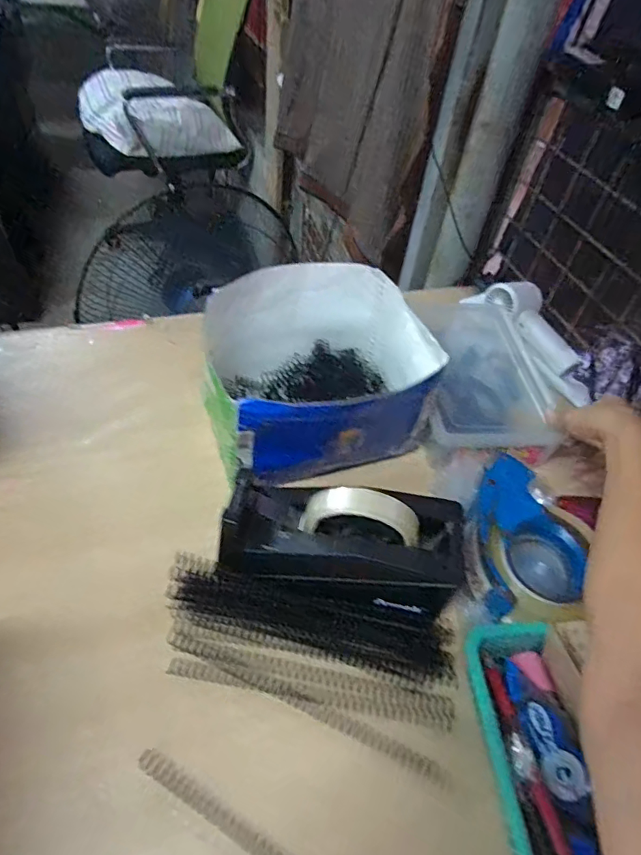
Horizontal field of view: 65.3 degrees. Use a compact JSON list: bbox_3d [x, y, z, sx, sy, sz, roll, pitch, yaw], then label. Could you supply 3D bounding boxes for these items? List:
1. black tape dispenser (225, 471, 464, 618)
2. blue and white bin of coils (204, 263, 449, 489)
[{"bbox_3d":[0.015,0.093,0.411,0.200,0.079,0.072,9,49,1],"label":"black tape dispenser"},{"bbox_3d":[-0.004,-0.050,0.532,0.218,0.130,0.216,-12,52,-16],"label":"blue and white bin of coils"}]

